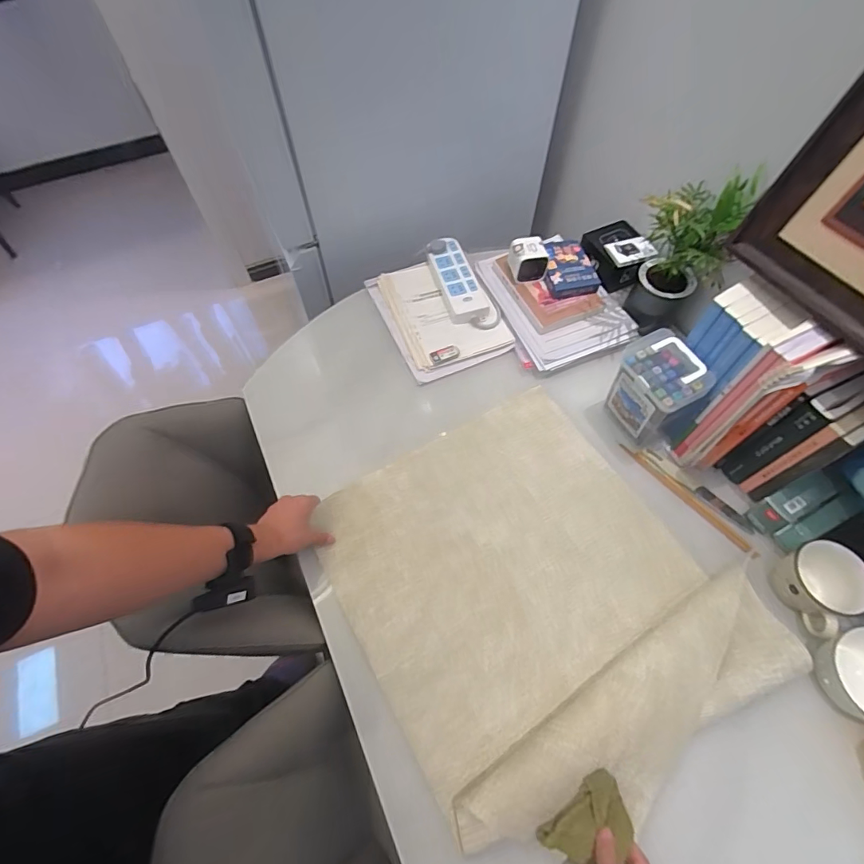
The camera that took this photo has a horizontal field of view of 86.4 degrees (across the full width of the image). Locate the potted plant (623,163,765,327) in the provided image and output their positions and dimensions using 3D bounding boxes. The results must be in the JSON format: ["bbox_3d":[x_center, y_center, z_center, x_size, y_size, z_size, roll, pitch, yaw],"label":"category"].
[{"bbox_3d":[0.431,-0.299,0.794,0.130,0.266,0.161,36,68,17],"label":"potted plant"}]

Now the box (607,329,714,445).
[{"bbox_3d":[0.358,-0.064,0.761,0.087,0.174,0.121,-22,63,-10],"label":"box"}]

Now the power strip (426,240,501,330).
[{"bbox_3d":[0.062,-0.314,0.975,0.093,0.034,0.247,-16,62,-7],"label":"power strip"}]

